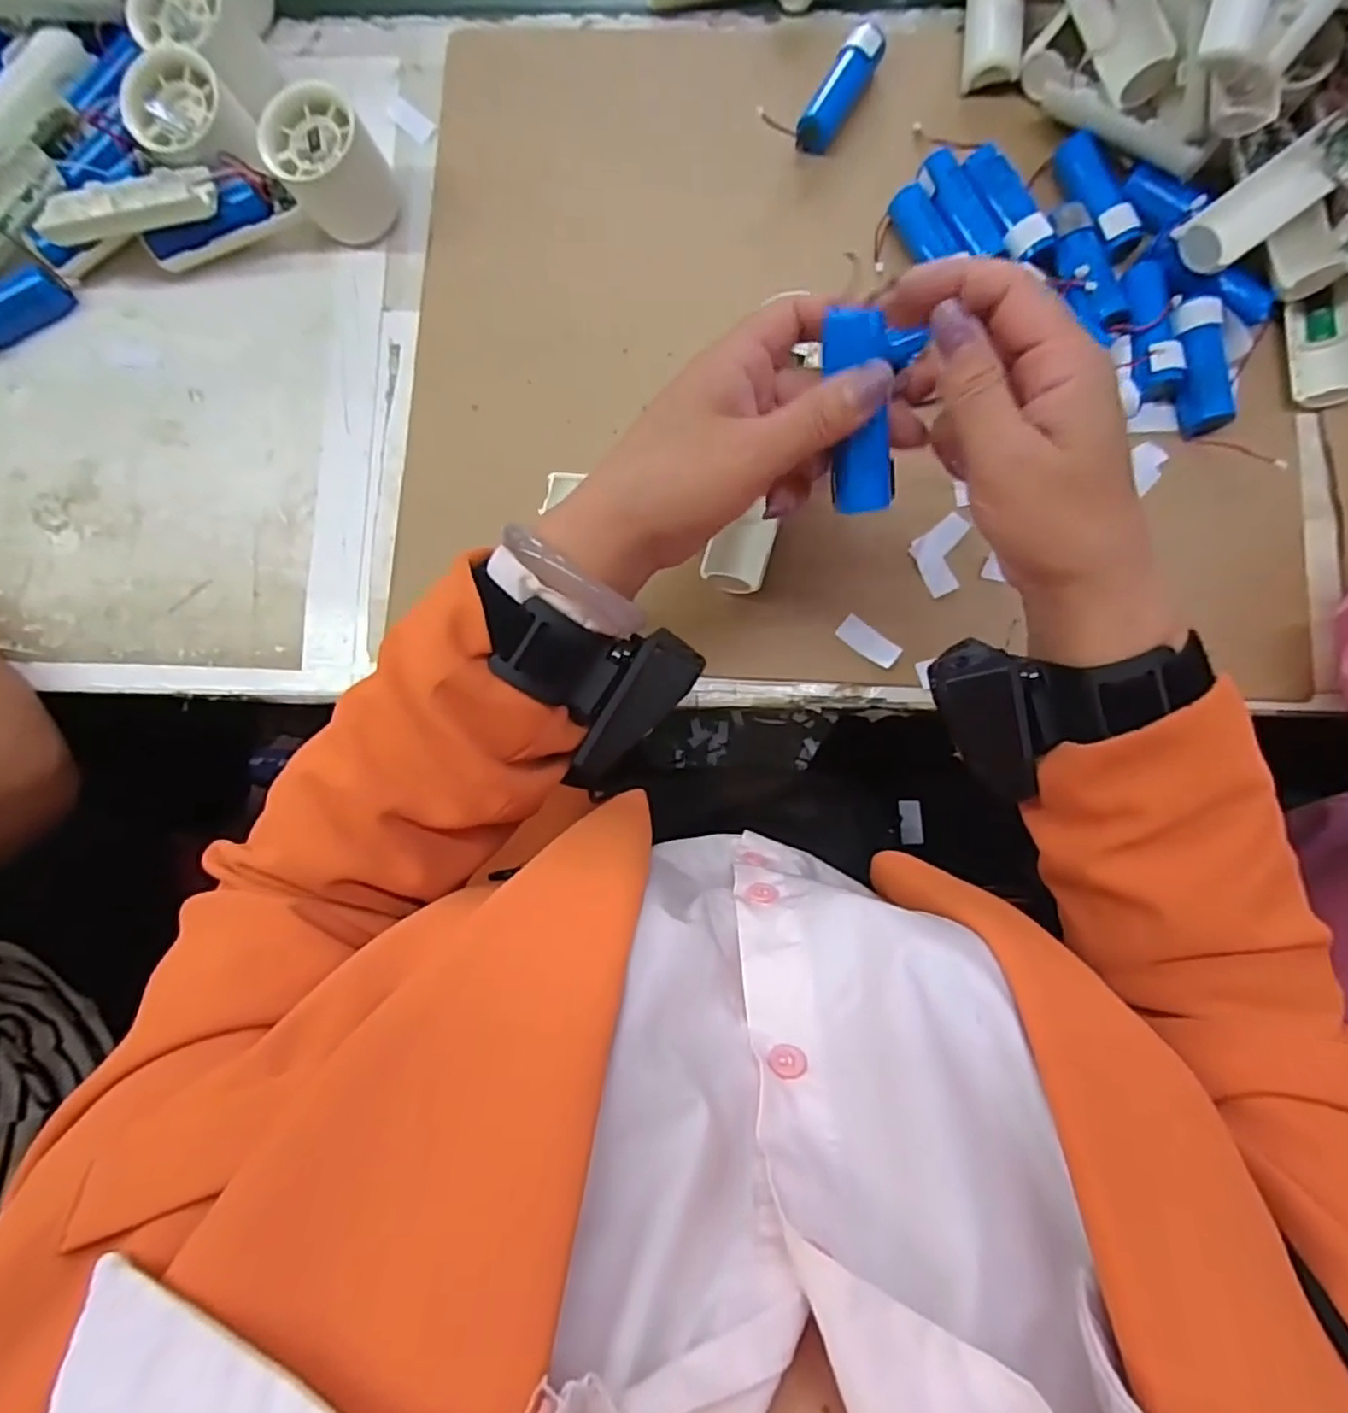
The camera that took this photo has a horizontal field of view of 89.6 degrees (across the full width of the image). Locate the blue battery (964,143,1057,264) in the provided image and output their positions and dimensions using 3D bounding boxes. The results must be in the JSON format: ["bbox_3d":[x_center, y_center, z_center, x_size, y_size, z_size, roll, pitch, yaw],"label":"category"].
[{"bbox_3d":[0.191,-0.285,0.390,0.025,0.019,0.072,-25,82,0],"label":"blue battery"}]

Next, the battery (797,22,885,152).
[{"bbox_3d":[0.100,-0.369,0.408,0.022,0.023,0.073,30,85,7],"label":"battery"}]

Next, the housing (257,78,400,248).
[{"bbox_3d":[-0.201,-0.316,0.400,0.056,0.058,0.056,0,82,3],"label":"housing"}]

